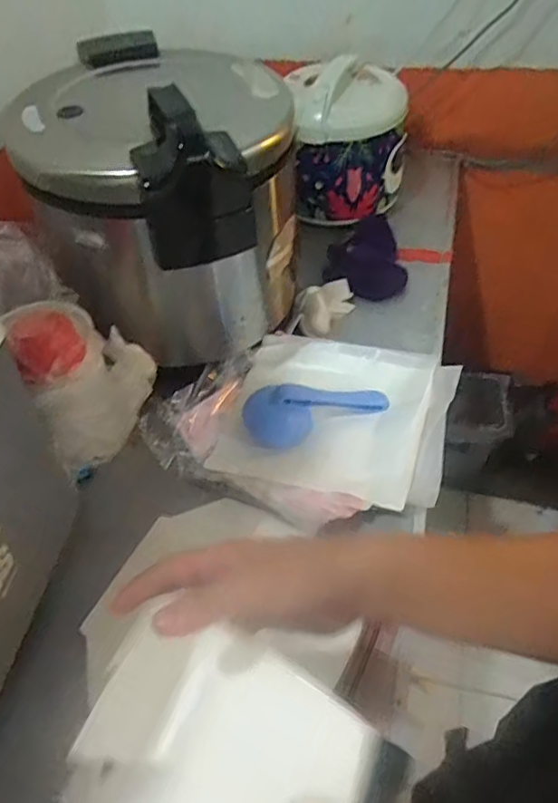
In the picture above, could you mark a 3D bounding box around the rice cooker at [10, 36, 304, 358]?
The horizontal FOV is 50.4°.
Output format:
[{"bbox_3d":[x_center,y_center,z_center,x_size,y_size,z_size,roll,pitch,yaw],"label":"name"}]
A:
[{"bbox_3d":[-0.141,-0.266,0.852,0.313,0.381,0.304,5,50,8],"label":"rice cooker"}]

